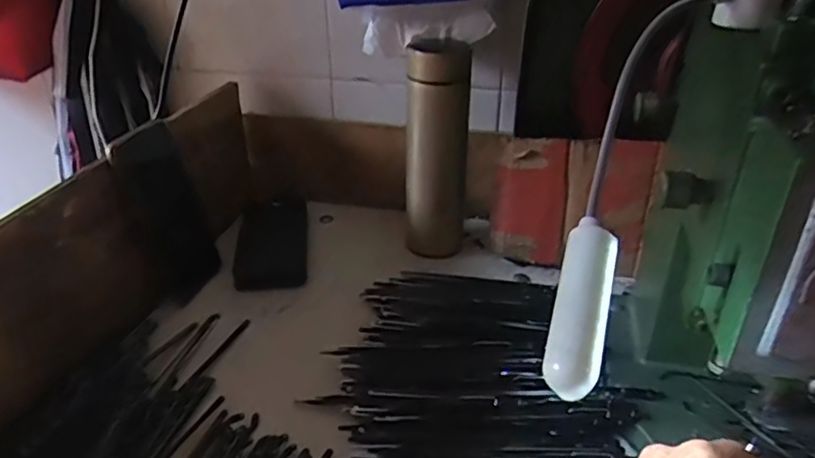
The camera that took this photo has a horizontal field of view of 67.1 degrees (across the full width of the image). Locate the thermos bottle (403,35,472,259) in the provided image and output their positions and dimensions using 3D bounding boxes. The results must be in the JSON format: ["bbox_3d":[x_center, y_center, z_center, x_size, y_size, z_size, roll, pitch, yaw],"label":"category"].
[{"bbox_3d":[0.026,-0.086,0.643,0.066,0.207,0.074,-15,33,-19],"label":"thermos bottle"}]

